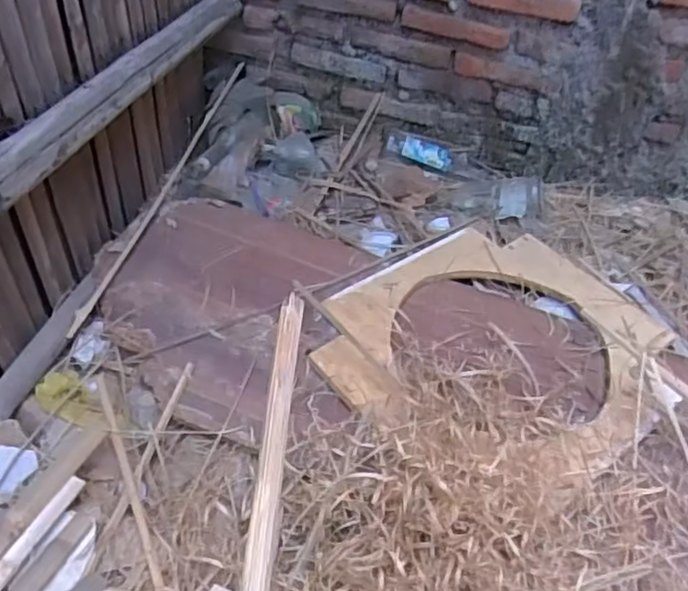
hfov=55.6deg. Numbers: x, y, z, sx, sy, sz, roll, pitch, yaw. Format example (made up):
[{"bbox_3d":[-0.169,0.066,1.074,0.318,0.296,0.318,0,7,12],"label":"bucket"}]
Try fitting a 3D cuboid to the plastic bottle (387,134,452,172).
[{"bbox_3d":[0.159,-0.307,1.390,0.142,0.048,0.055,14,43,7],"label":"plastic bottle"}]

